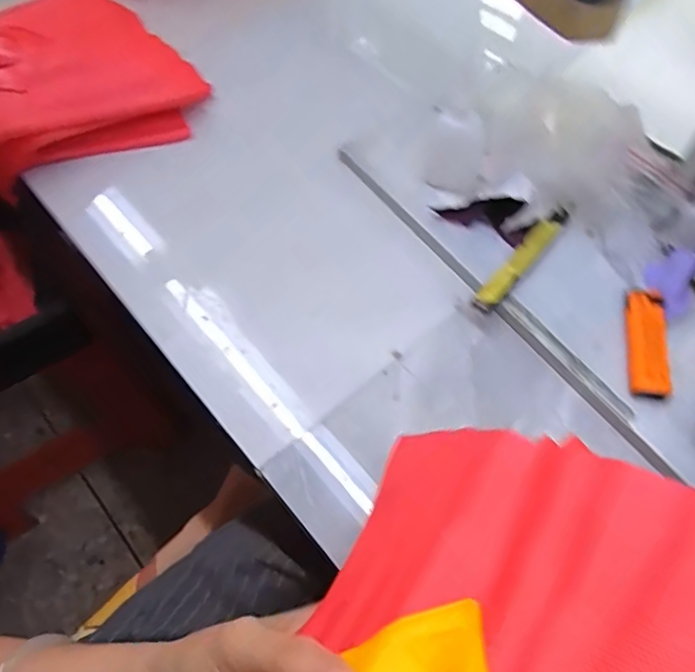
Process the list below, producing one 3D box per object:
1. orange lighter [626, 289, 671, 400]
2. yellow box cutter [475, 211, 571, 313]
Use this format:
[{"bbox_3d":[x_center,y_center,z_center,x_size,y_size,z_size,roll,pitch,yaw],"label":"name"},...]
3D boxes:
[{"bbox_3d":[0.201,0.004,0.391,0.023,0.014,0.077,10,60,7],"label":"orange lighter"},{"bbox_3d":[0.131,-0.058,0.425,0.015,0.014,0.117,36,67,20],"label":"yellow box cutter"}]

